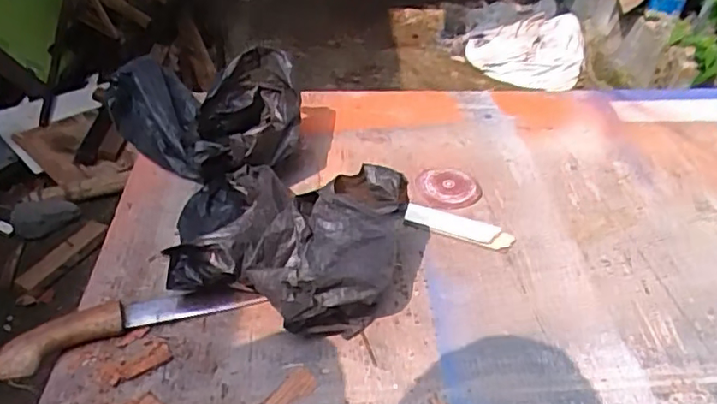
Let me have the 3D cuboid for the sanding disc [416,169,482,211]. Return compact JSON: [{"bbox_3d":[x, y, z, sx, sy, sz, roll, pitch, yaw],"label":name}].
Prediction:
[{"bbox_3d":[0.132,-0.022,0.856,0.093,0.006,0.094,0,39,-1],"label":"sanding disc"}]

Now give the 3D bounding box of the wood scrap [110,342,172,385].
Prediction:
[{"bbox_3d":[-0.232,0.172,0.620,0.064,0.004,0.025,-24,45,-27],"label":"wood scrap"}]

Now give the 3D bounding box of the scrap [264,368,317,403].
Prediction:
[{"bbox_3d":[-0.068,0.194,0.598,0.030,0.004,0.055,27,46,29],"label":"scrap"}]

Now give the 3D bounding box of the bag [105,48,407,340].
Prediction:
[{"bbox_3d":[-0.118,-0.040,0.787,0.325,0.133,0.507,-15,42,-19],"label":"bag"}]

